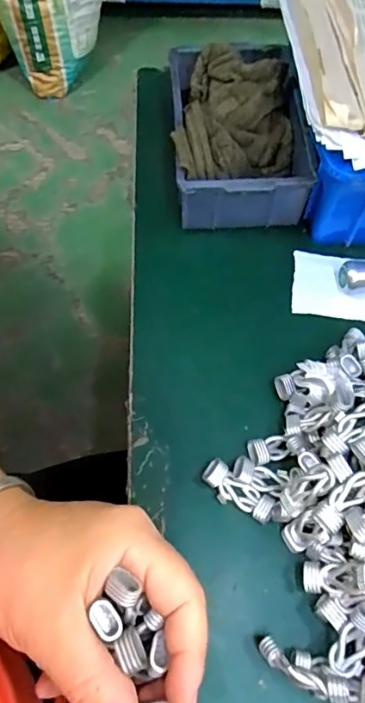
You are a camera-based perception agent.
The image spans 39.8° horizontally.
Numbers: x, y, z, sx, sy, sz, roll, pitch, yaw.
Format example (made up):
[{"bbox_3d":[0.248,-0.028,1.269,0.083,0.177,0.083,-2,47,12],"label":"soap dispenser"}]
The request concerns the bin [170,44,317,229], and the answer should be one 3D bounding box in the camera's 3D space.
[{"bbox_3d":[0.041,-0.161,0.377,0.098,0.076,0.140,-2,64,-2],"label":"bin"}]

